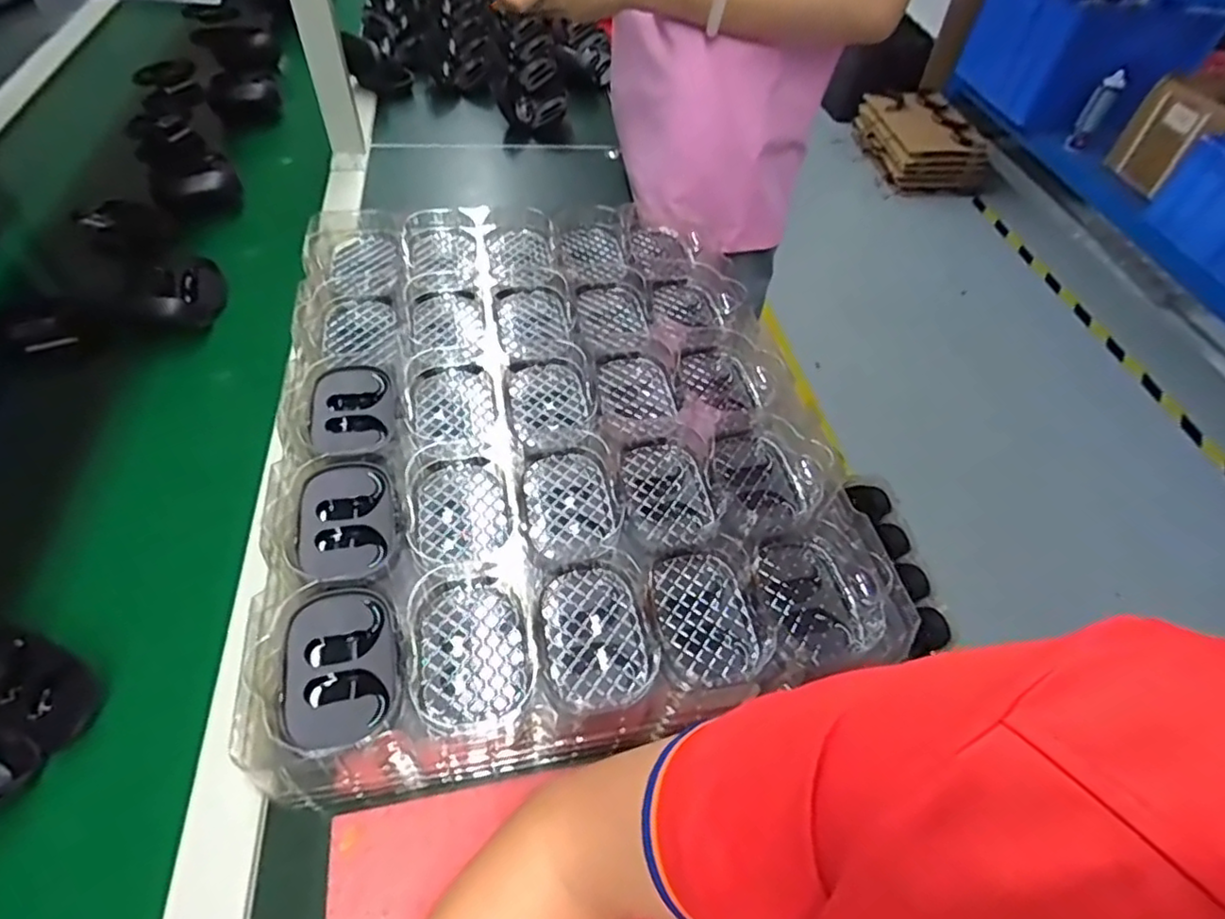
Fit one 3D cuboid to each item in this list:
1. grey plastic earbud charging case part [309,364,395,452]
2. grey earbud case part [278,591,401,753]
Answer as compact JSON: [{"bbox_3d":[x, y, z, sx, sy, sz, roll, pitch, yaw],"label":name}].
[{"bbox_3d":[-0.194,-0.035,0.474,0.057,0.017,0.084,-11,54,-13],"label":"grey plastic earbud charging case part"},{"bbox_3d":[-0.152,0.116,0.355,0.059,0.017,0.082,-12,55,-14],"label":"grey earbud case part"}]

